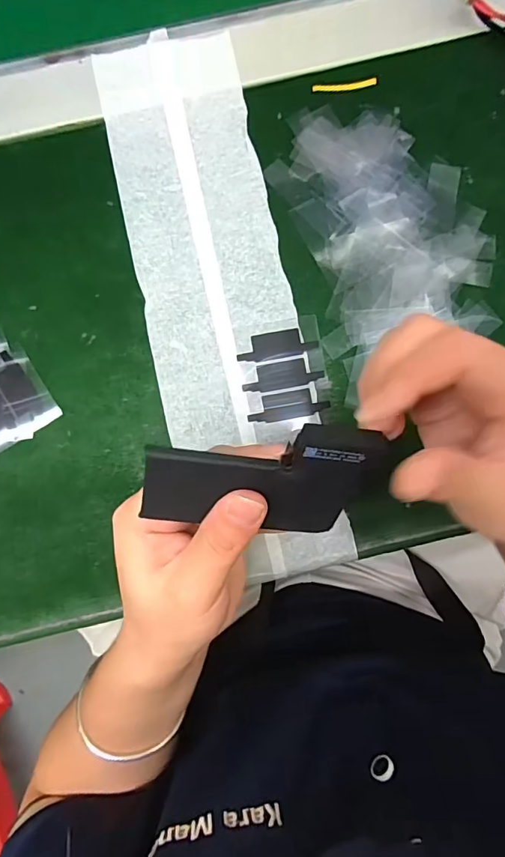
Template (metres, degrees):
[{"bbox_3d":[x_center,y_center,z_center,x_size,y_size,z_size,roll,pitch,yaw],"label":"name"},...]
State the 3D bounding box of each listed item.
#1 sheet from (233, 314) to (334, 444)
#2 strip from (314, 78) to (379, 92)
[{"bbox_3d":[0.019,-0.030,0.281,0.050,0.004,0.072,-9,86,0],"label":"sheet"},{"bbox_3d":[0.058,-0.214,0.289,0.040,0.004,0.006,-5,86,0],"label":"strip"}]

